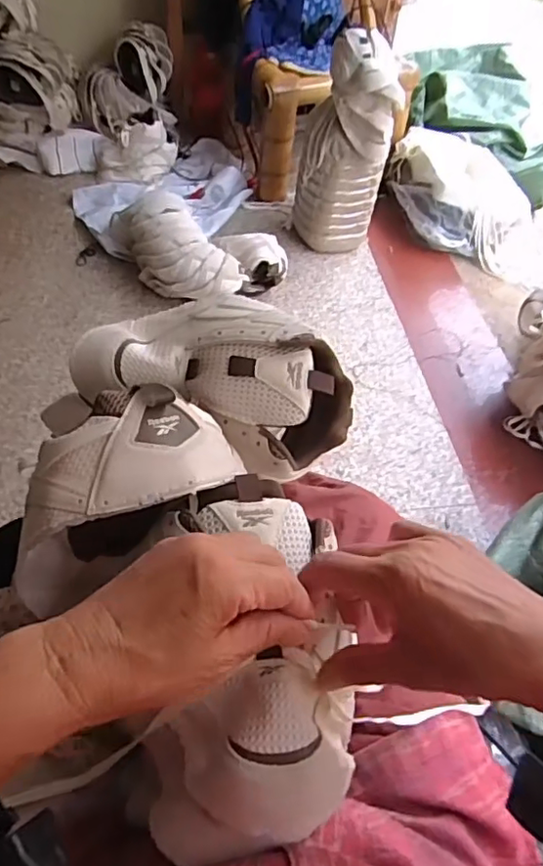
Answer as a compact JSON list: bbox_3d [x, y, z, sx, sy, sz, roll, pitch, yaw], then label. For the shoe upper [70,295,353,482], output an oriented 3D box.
[{"bbox_3d":[-0.037,-0.042,0.451,0.202,0.084,0.123,14,51,6],"label":"shoe upper"}]

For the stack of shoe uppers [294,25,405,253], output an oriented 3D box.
[{"bbox_3d":[0.171,-0.654,1.362,0.178,0.455,0.157,-7,52,-11],"label":"stack of shoe uppers"}]

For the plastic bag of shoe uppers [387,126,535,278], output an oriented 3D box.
[{"bbox_3d":[0.518,-0.663,1.607,0.354,0.169,0.389,1,51,-5],"label":"plastic bag of shoe uppers"}]

